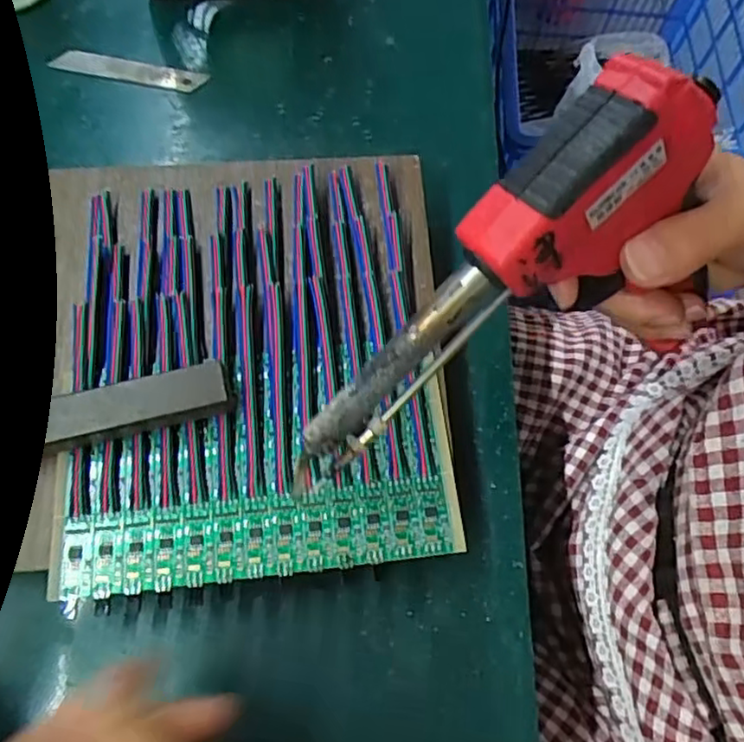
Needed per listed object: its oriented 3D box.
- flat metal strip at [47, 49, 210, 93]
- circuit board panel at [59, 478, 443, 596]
[{"bbox_3d":[-0.155,-0.192,0.409,0.096,0.005,0.015,11,78,3],"label":"flat metal strip"},{"bbox_3d":[-0.047,0.067,0.261,0.155,0.004,0.033,-5,67,-3],"label":"circuit board panel"}]

